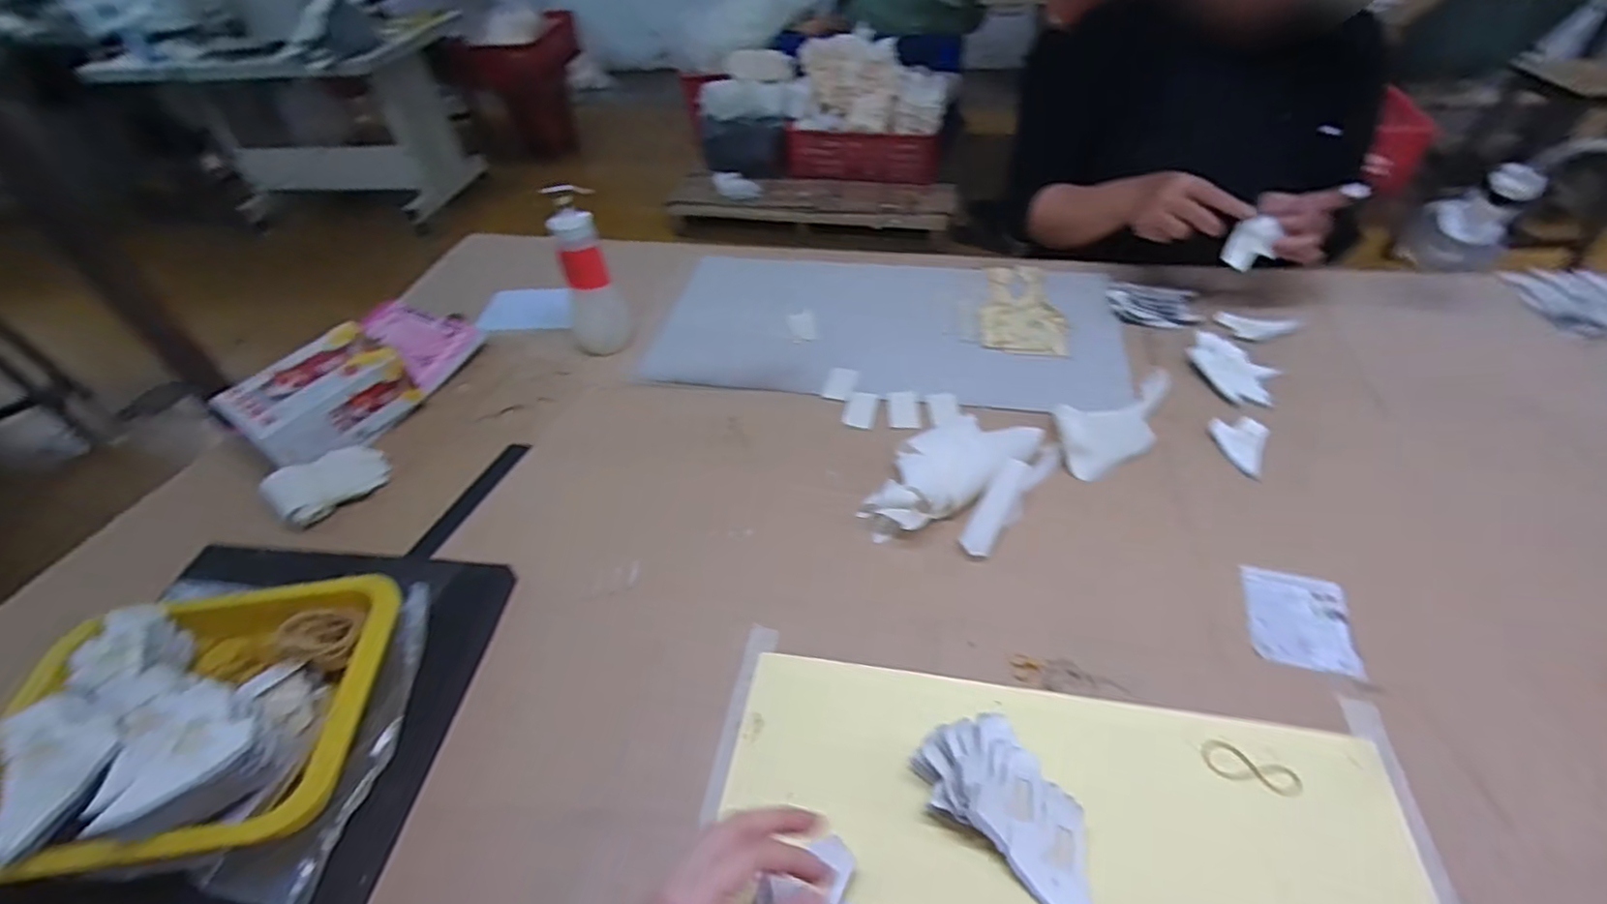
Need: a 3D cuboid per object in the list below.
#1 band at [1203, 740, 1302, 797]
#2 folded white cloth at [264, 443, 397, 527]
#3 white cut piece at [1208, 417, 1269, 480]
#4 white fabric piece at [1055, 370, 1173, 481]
[{"bbox_3d":[0.310,0.220,0.469,0.059,0.004,0.024,19,51,22],"label":"band"},{"bbox_3d":[-0.483,0.030,0.691,0.105,0.035,0.062,-33,51,-26],"label":"folded white cloth"},{"bbox_3d":[0.439,-0.012,0.687,0.053,0.004,0.087,22,52,24],"label":"white cut piece"},{"bbox_3d":[0.333,-0.036,0.706,0.188,0.019,0.083,-24,49,-17],"label":"white fabric piece"}]

